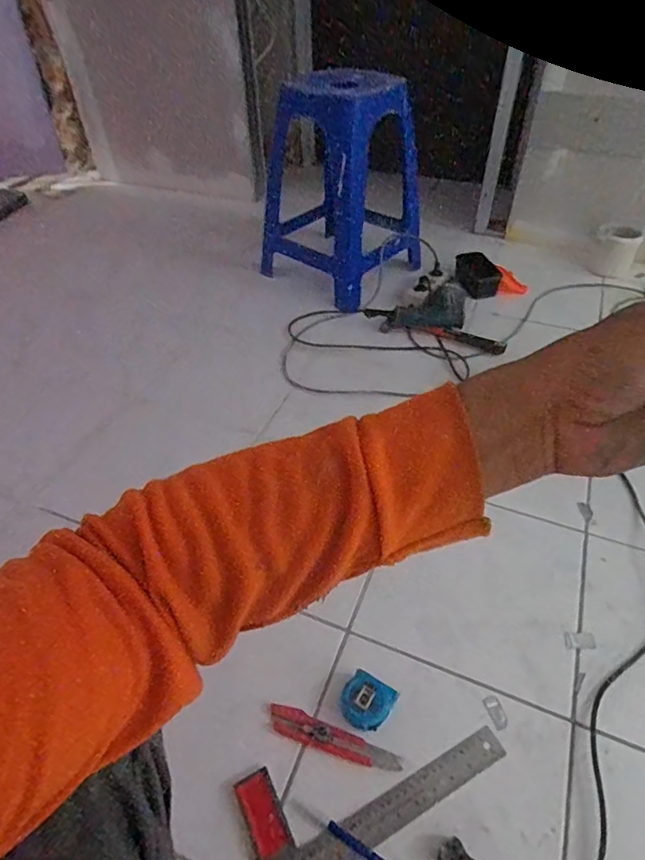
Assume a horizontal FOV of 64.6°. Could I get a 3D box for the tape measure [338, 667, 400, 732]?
[{"bbox_3d":[0.054,0.340,0.635,0.061,0.035,0.057,22,49,24],"label":"tape measure"}]

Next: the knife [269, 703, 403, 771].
[{"bbox_3d":[0.012,0.378,0.620,0.165,0.009,0.031,14,46,17],"label":"knife"}]

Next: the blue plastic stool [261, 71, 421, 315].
[{"bbox_3d":[0.069,-0.609,1.304,0.315,0.479,0.317,33,54,31],"label":"blue plastic stool"}]

